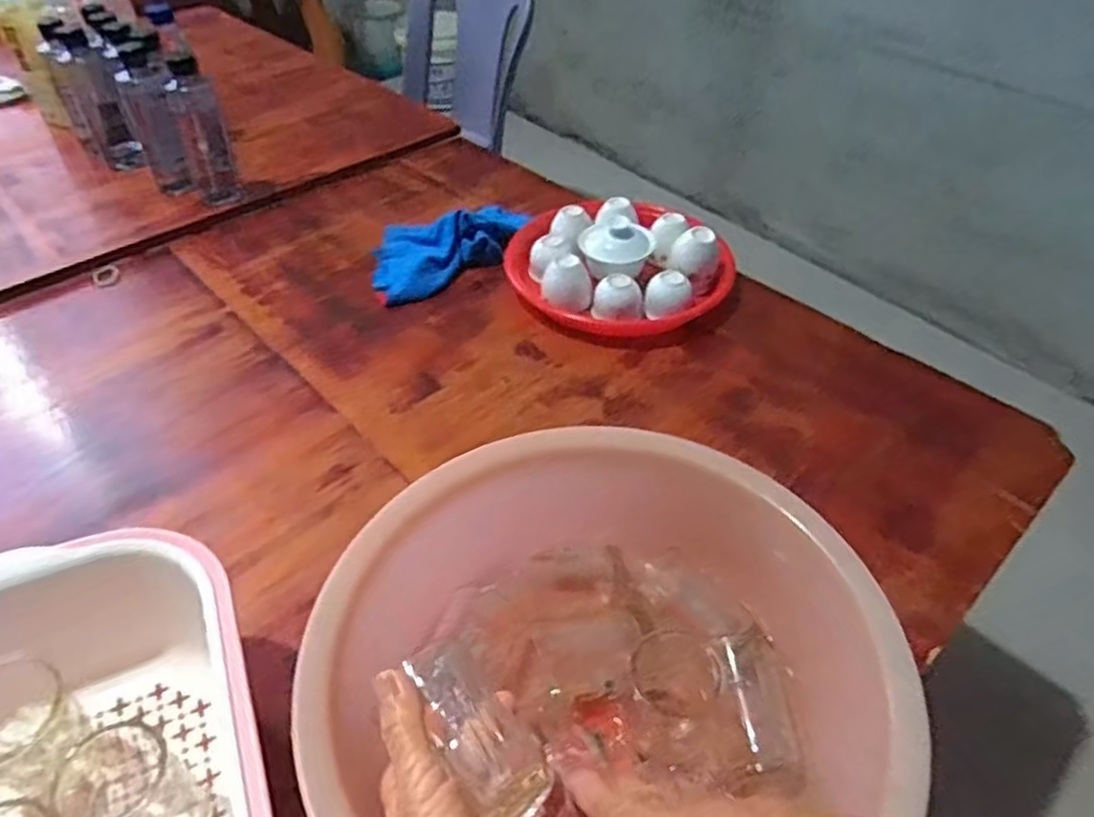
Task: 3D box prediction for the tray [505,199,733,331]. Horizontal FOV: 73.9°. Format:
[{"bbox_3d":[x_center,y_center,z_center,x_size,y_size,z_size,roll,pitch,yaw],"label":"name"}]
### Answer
[{"bbox_3d":[0.076,-0.166,0.812,0.233,0.070,0.203,35,53,30],"label":"tray"}]

